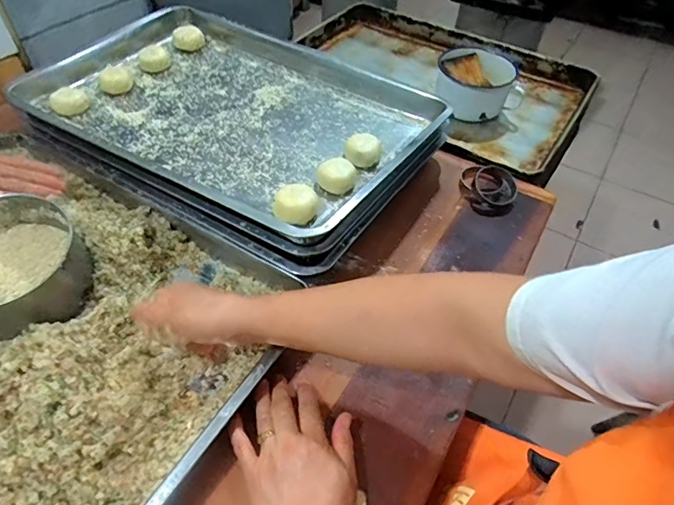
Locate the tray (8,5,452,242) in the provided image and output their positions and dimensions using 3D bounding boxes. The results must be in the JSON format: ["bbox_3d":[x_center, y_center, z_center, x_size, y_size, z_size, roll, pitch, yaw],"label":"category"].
[{"bbox_3d":[-0.169,-0.234,0.719,0.603,0.055,0.398,27,53,20],"label":"tray"}]

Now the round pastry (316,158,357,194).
[{"bbox_3d":[-0.001,-0.100,0.616,0.050,0.036,0.050,1,49,-1],"label":"round pastry"}]

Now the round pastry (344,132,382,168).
[{"bbox_3d":[0.037,-0.143,0.661,0.050,0.030,0.053,1,49,-1],"label":"round pastry"}]

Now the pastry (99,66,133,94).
[{"bbox_3d":[-0.372,-0.289,0.772,0.050,0.029,0.050,-21,53,-19],"label":"pastry"}]

